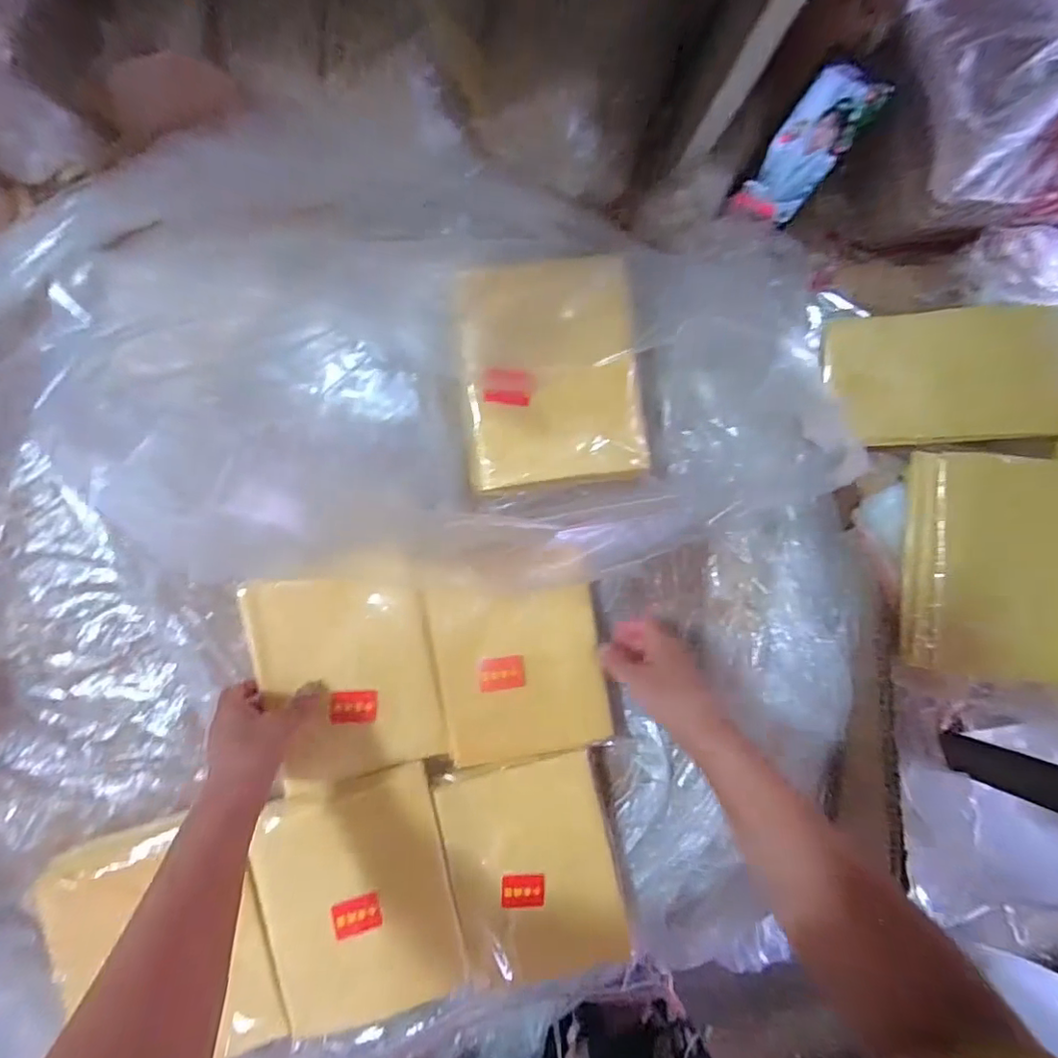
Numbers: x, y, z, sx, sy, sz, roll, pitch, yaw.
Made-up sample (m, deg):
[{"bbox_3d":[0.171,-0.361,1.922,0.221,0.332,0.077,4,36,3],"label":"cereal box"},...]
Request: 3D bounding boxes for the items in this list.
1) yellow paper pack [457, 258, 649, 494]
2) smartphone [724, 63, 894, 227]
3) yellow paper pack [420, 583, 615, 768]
[{"bbox_3d":[0.020,-0.133,0.485,0.146,0.034,0.184,-6,87,-9],"label":"yellow paper pack"},{"bbox_3d":[0.246,-0.336,0.496,0.068,0.121,0.012,9,63,-18],"label":"smartphone"},{"bbox_3d":[-0.008,0.131,0.530,0.154,0.027,0.164,-9,87,-9],"label":"yellow paper pack"}]

